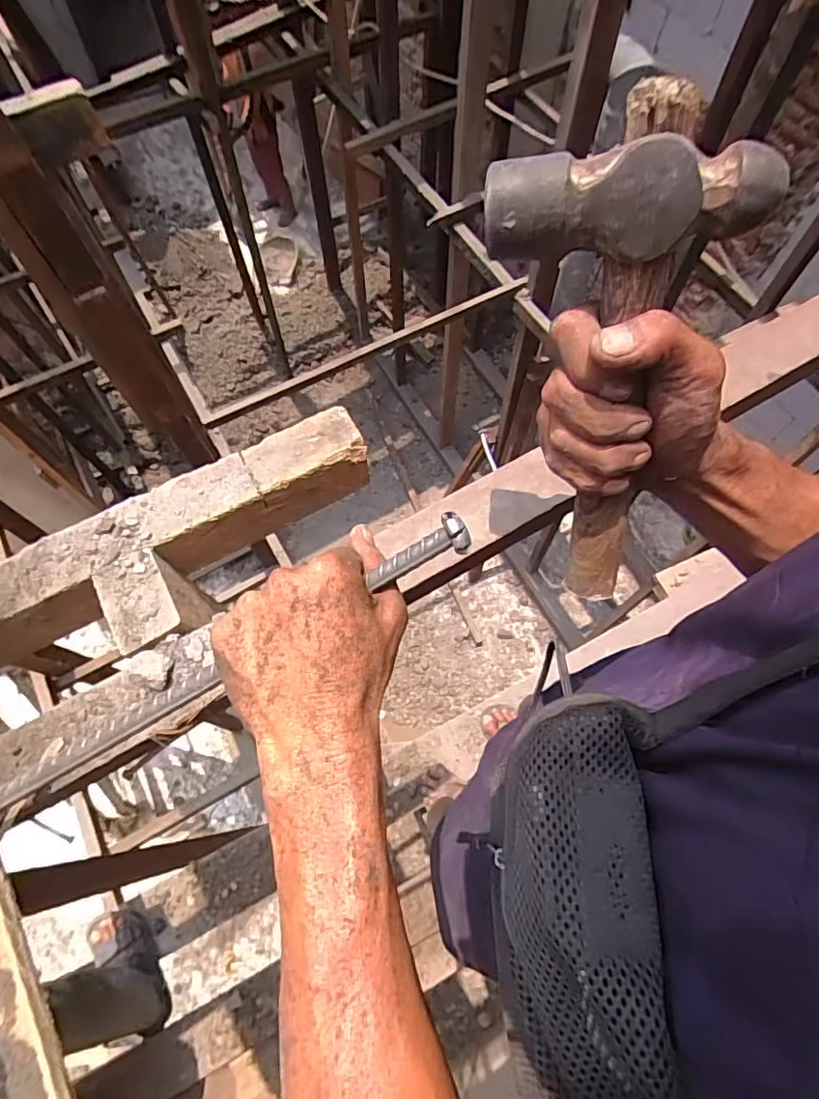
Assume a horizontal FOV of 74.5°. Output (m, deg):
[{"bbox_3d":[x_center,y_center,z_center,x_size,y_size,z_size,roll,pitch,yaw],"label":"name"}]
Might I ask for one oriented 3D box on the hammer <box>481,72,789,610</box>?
[{"bbox_3d":[0.101,-0.073,0.277,0.112,0.251,0.039,-10,37,-4],"label":"hammer"}]

